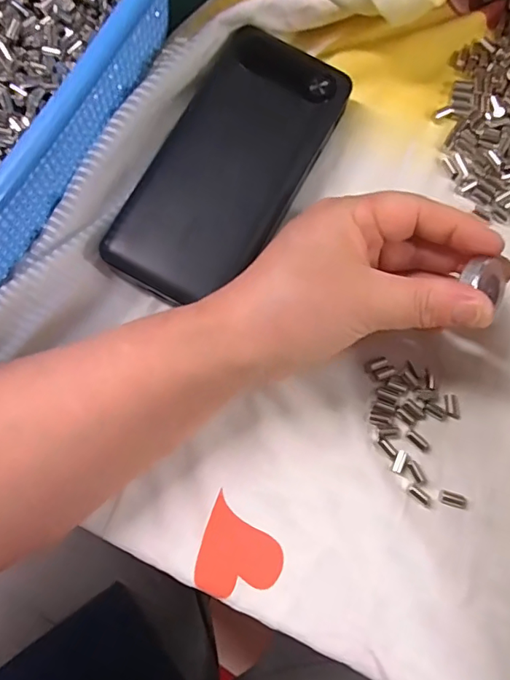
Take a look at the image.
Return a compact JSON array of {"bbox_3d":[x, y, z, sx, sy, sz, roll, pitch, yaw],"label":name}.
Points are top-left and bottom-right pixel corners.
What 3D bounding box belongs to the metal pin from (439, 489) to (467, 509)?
[{"bbox_3d":[0.100,0.080,0.248,0.015,0.004,0.007,19,80,3],"label":"metal pin"}]

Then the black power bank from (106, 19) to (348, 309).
[{"bbox_3d":[-0.013,-0.089,0.267,0.072,0.025,0.150,28,81,5],"label":"black power bank"}]

